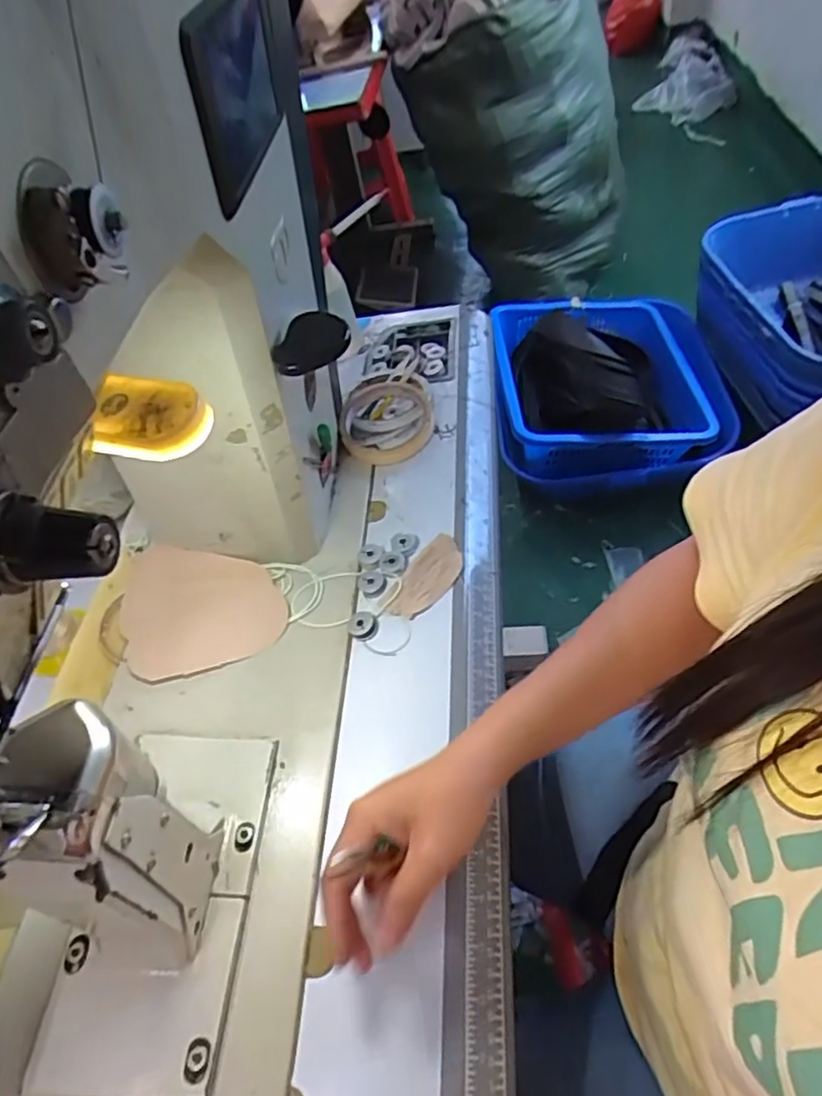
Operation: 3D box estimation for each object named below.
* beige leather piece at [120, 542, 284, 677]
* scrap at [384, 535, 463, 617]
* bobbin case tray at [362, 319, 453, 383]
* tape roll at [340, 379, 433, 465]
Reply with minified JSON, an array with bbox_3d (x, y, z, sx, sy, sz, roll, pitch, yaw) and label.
[{"bbox_3d":[-0.171,0.041,0.528,0.124,0.015,0.123,-18,51,-2],"label":"beige leather piece"},{"bbox_3d":[0.014,0.023,0.533,0.038,0.007,0.084,24,61,28],"label":"scrap"},{"bbox_3d":[0.000,-0.220,0.730,0.097,0.018,0.112,-2,52,11],"label":"bobbin case tray"},{"bbox_3d":[-0.025,-0.132,0.645,0.090,0.021,0.109,-10,51,5],"label":"tape roll"}]

